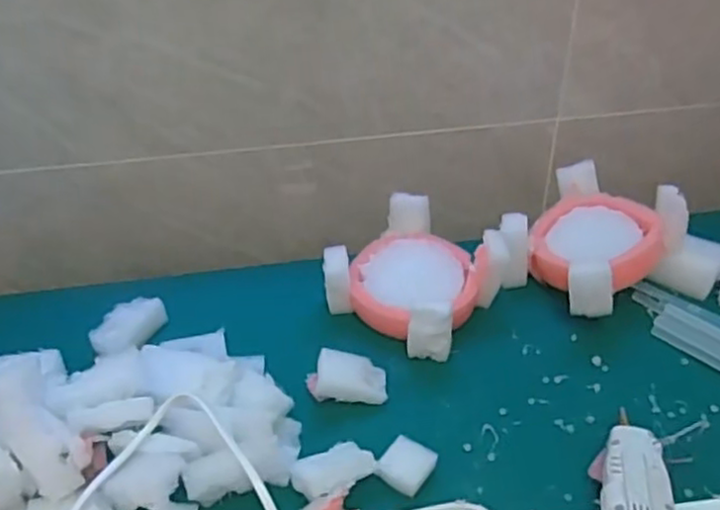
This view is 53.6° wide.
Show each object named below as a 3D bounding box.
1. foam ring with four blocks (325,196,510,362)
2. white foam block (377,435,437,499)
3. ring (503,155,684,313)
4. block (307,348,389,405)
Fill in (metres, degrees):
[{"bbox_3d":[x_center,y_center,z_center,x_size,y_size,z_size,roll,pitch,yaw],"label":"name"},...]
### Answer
[{"bbox_3d":[0.047,0.013,0.566,0.119,0.051,0.122,27,47,30],"label":"foam ring with four blocks"},{"bbox_3d":[0.030,0.132,0.445,0.028,0.012,0.032,23,45,26],"label":"white foam block"},{"bbox_3d":[0.179,-0.005,0.573,0.116,0.066,0.147,29,48,31],"label":"ring"},{"bbox_3d":[-0.009,0.084,0.492,0.053,0.028,0.025,0,40,2],"label":"block"}]

